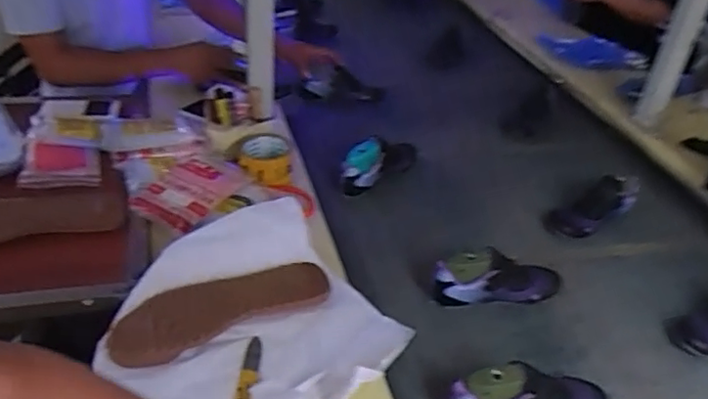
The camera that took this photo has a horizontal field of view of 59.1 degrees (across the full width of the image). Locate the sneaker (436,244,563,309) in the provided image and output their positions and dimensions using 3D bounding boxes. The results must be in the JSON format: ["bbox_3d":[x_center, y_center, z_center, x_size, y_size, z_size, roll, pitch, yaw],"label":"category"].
[{"bbox_3d":[0.222,0.115,0.947,0.207,0.083,0.063,-1,35,-10],"label":"sneaker"}]

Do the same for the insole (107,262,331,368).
[{"bbox_3d":[-0.164,0.132,0.795,0.277,0.029,0.094,-19,41,-32],"label":"insole"}]

